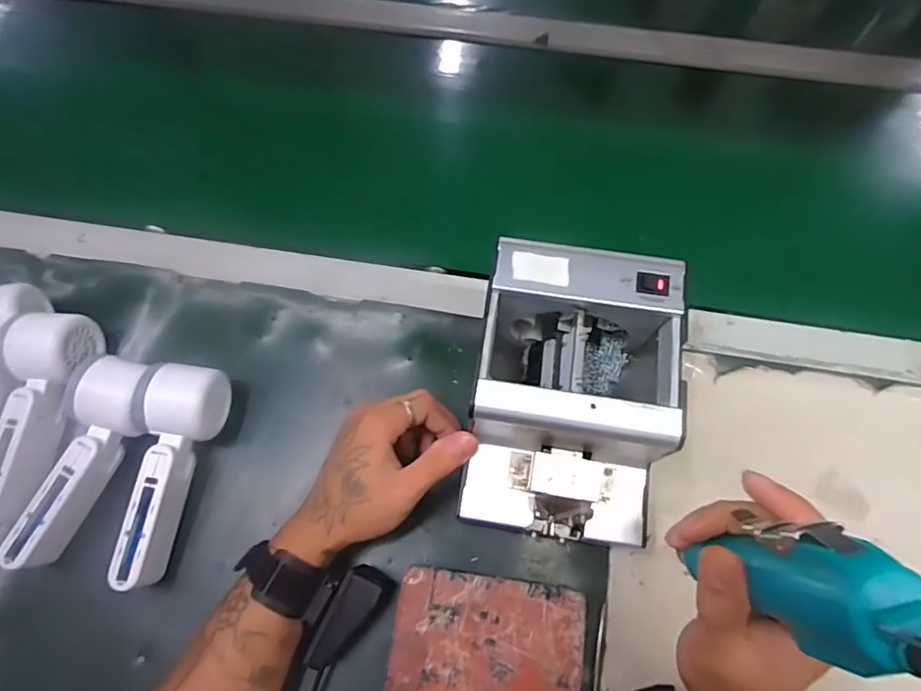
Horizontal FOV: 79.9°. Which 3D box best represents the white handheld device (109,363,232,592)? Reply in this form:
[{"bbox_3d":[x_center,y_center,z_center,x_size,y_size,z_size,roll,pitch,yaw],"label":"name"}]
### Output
[{"bbox_3d":[-0.221,0.097,0.419,0.054,0.050,0.158,3,68,2],"label":"white handheld device"}]

